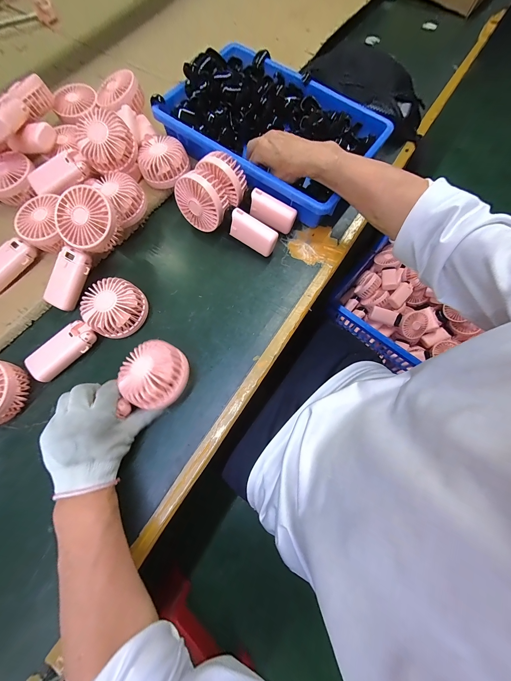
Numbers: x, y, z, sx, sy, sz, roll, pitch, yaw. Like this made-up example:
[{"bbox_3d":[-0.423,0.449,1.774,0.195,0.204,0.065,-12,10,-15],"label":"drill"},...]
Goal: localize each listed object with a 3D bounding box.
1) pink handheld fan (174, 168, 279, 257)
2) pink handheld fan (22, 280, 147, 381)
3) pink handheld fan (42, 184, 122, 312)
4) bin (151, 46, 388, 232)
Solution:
[{"bbox_3d":[-0.044,-0.211,0.418,0.182,0.087,0.066,34,74,10],"label":"pink handheld fan"},{"bbox_3d":[-0.250,-0.023,0.373,0.180,0.043,0.079,-33,75,-11],"label":"pink handheld fan"},{"bbox_3d":[-0.270,-0.138,0.387,0.090,0.045,0.183,30,101,9],"label":"pink handheld fan"},{"bbox_3d":[0.034,-0.383,0.453,0.352,0.075,0.242,35,74,10],"label":"bin"}]

